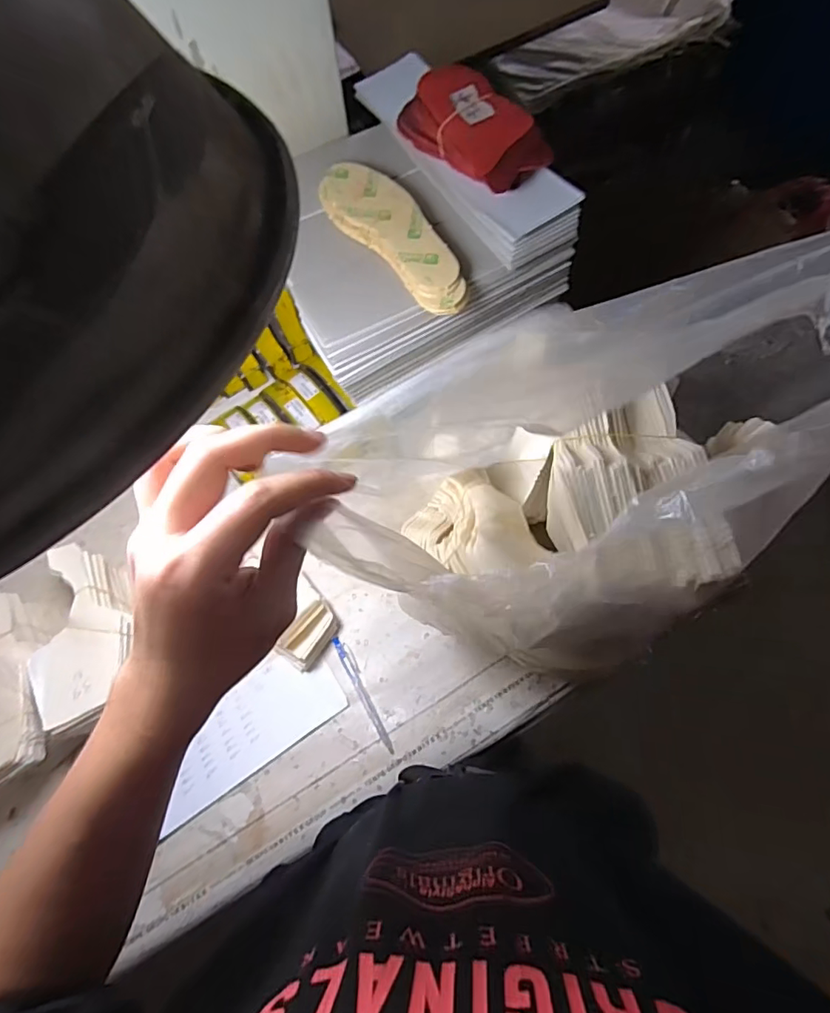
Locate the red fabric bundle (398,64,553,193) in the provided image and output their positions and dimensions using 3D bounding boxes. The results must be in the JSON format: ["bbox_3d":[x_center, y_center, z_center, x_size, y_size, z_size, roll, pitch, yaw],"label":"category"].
[{"bbox_3d":[0.063,-0.423,0.595,0.086,0.056,0.194,-34,72,-11],"label":"red fabric bundle"}]

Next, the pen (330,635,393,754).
[{"bbox_3d":[-0.059,0.213,0.607,0.015,0.011,0.141,-29,71,-9],"label":"pen"}]

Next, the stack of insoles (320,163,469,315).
[{"bbox_3d":[-0.023,-0.318,0.608,0.079,0.025,0.247,-37,72,-12],"label":"stack of insoles"}]

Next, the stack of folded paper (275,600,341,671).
[{"bbox_3d":[-0.121,0.150,0.614,0.037,0.050,0.077,36,74,14],"label":"stack of folded paper"}]

